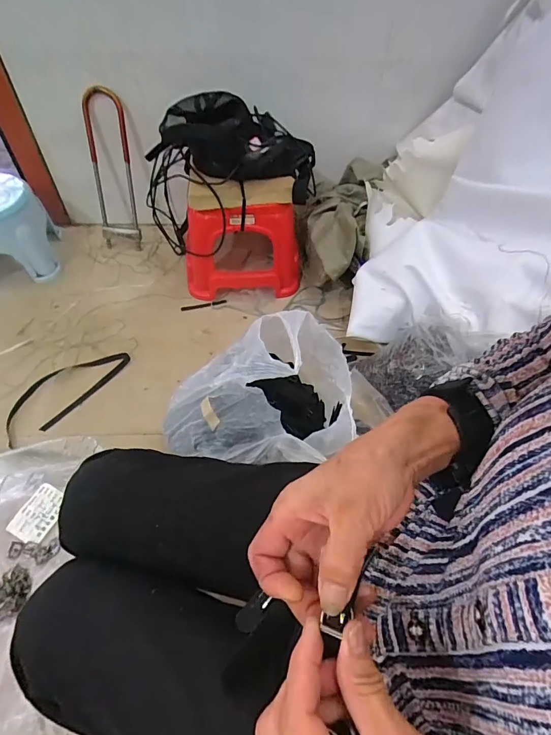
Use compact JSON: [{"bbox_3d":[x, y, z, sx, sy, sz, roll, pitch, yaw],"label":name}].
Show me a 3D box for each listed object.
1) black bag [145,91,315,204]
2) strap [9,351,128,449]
[{"bbox_3d":[-0.078,-0.504,0.908,0.364,0.160,0.139,15,52,-11],"label":"black bag"},{"bbox_3d":[-0.485,0.051,0.913,0.115,0.020,0.296,33,59,21],"label":"strap"}]

